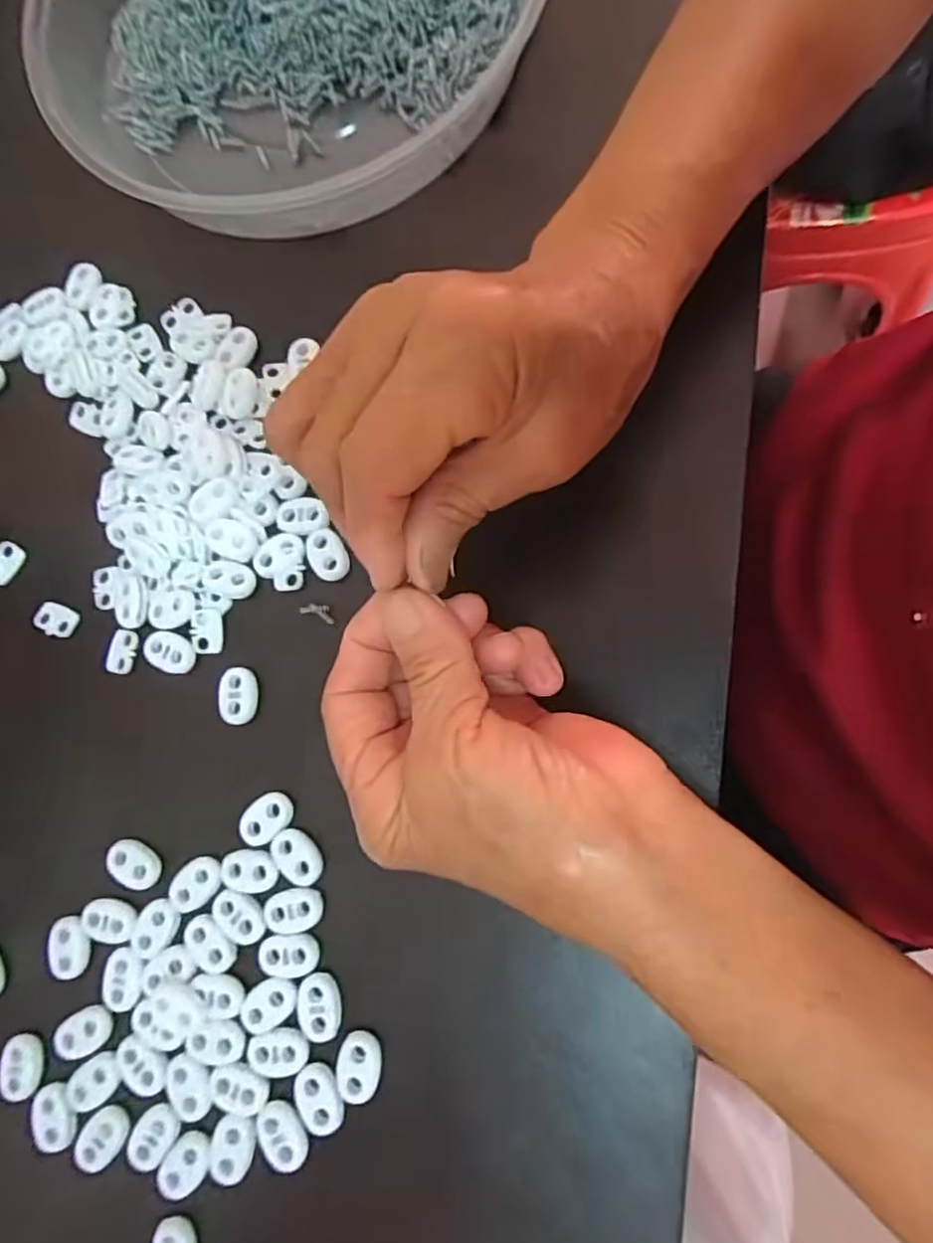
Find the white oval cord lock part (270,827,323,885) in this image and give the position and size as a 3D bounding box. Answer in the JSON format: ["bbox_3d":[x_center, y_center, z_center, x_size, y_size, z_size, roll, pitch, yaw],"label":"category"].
[{"bbox_3d":[-0.065,0.090,0.251,0.014,0.004,0.023,-45,77,0],"label":"white oval cord lock part"}]

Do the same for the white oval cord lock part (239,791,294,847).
[{"bbox_3d":[-0.078,0.076,0.254,0.023,0.004,0.015,-44,77,0],"label":"white oval cord lock part"}]

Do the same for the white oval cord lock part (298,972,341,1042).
[{"bbox_3d":[-0.054,0.141,0.240,0.016,0.004,0.022,-3,80,8],"label":"white oval cord lock part"}]

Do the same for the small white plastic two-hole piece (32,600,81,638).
[{"bbox_3d":[-0.179,-0.001,0.288,0.020,0.004,0.013,16,84,11],"label":"small white plastic two-hole piece"}]

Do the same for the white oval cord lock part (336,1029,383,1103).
[{"bbox_3d":[-0.038,0.159,0.235,0.016,0.005,0.021,14,83,11],"label":"white oval cord lock part"}]

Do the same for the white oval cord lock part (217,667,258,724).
[{"bbox_3d":[-0.092,0.030,0.268,0.015,0.004,0.023,-11,79,7],"label":"white oval cord lock part"}]

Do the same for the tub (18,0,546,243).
[{"bbox_3d":[-0.086,-0.279,0.293,0.235,0.052,0.224,-1,81,9],"label":"tub"}]

